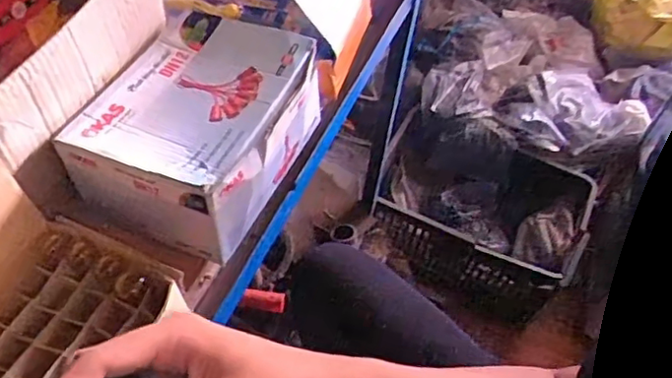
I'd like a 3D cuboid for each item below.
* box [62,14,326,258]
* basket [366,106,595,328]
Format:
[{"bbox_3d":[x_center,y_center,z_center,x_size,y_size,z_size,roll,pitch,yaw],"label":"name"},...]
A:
[{"bbox_3d":[-0.119,-0.059,0.545,0.155,0.090,0.191,22,54,12],"label":"box"},{"bbox_3d":[0.290,0.044,1.246,0.424,0.158,0.324,27,55,15],"label":"basket"}]

